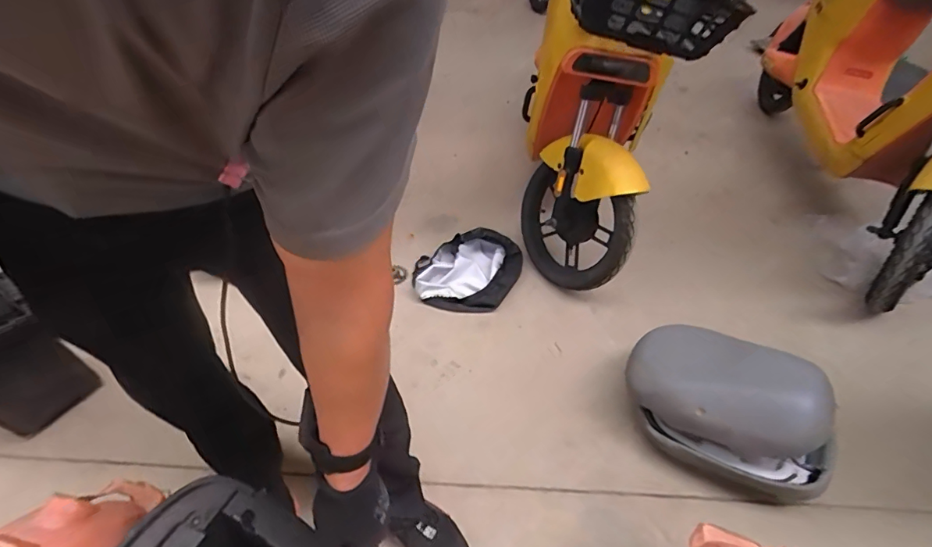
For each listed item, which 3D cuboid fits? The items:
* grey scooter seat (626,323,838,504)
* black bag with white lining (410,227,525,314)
[{"bbox_3d":[0.526,0.264,0.951,0.399,0.203,0.225,29,54,27],"label":"grey scooter seat"},{"bbox_3d":[0.013,-0.006,1.421,0.325,0.058,0.287,-30,52,-22],"label":"black bag with white lining"}]

